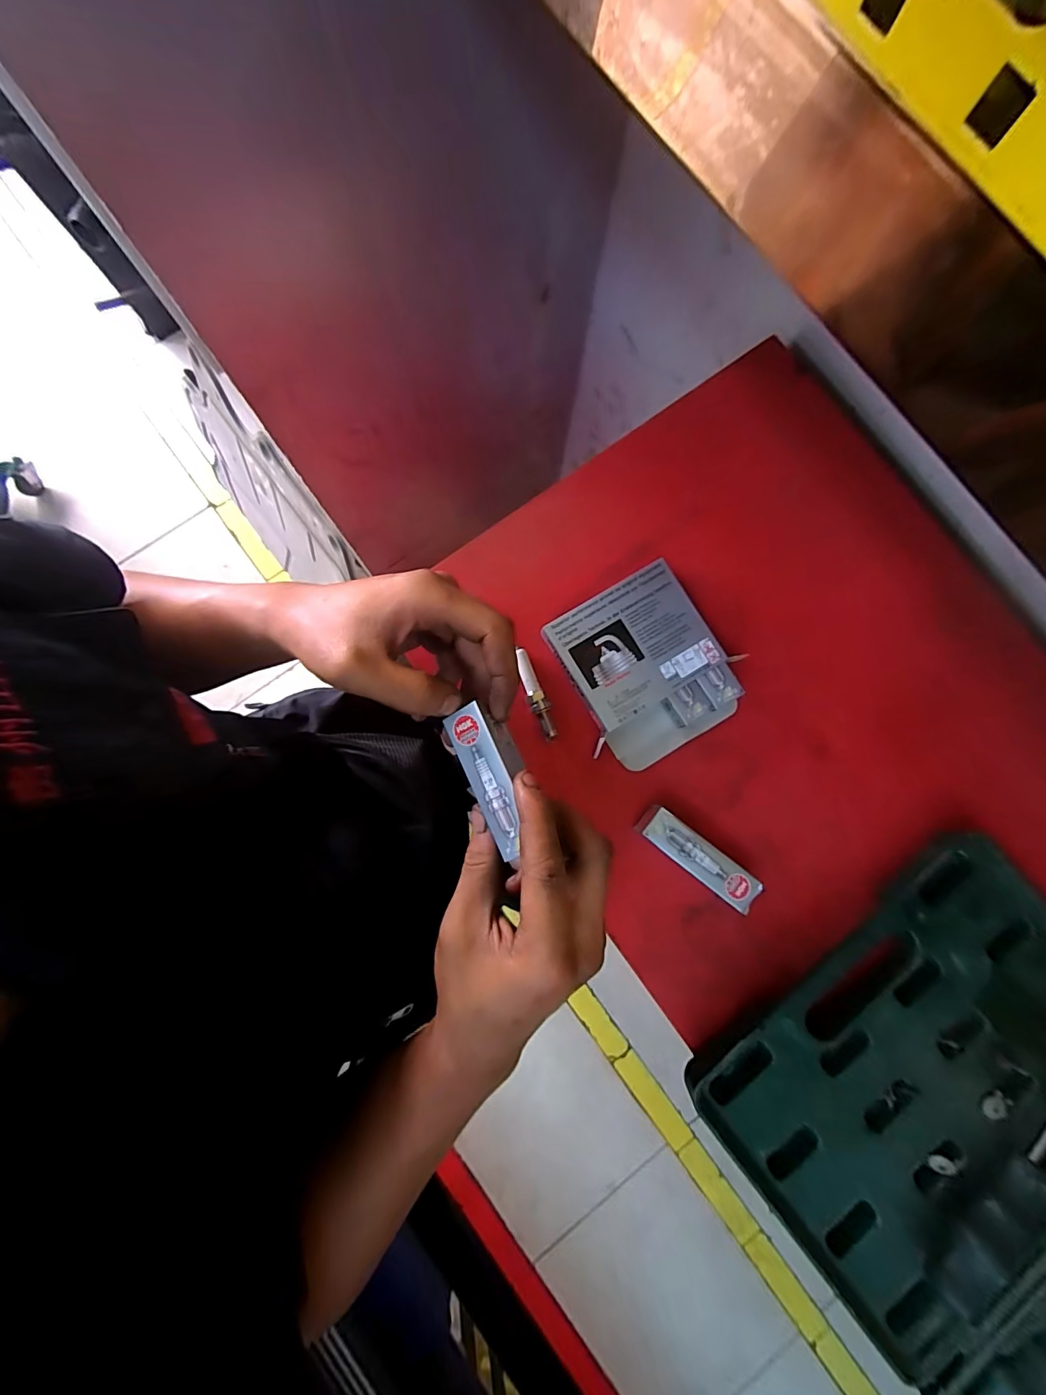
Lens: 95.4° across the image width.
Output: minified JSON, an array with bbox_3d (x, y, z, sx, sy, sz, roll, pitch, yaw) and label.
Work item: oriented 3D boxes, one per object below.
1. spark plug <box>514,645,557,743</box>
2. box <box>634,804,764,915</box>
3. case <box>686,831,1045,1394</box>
[{"bbox_3d":[0.009,-0.002,0.352,0.012,0.016,0.068,-22,84,-5],"label":"spark plug"},{"bbox_3d":[0.122,0.112,0.334,0.089,0.020,0.025,38,83,3],"label":"box"},{"bbox_3d":[0.335,0.327,0.292,0.265,0.032,0.413,-37,81,-6],"label":"case"}]

